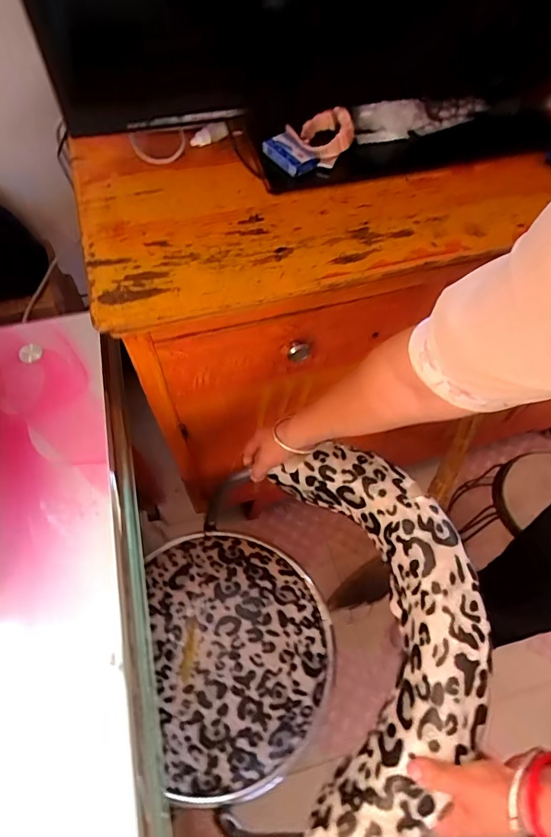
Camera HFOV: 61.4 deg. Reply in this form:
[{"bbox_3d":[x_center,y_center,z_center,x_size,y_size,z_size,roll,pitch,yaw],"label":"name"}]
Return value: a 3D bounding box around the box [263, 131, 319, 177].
[{"bbox_3d":[0.019,-0.343,0.598,0.037,0.023,0.069,-34,67,-18],"label":"box"}]

